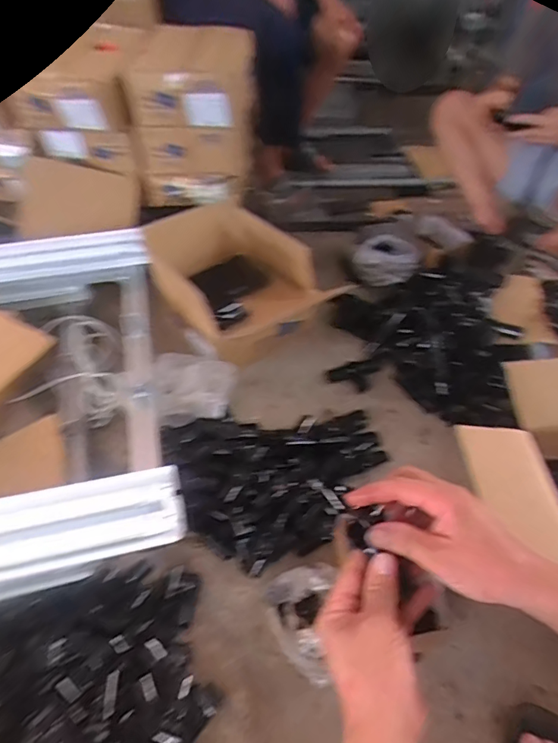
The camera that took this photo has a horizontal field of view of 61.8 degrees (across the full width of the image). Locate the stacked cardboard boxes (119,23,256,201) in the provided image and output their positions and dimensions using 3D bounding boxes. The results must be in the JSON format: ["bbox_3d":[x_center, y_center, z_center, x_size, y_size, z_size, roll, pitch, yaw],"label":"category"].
[{"bbox_3d":[-0.246,-0.770,1.419,0.322,0.375,0.326,1,46,3],"label":"stacked cardboard boxes"}]

